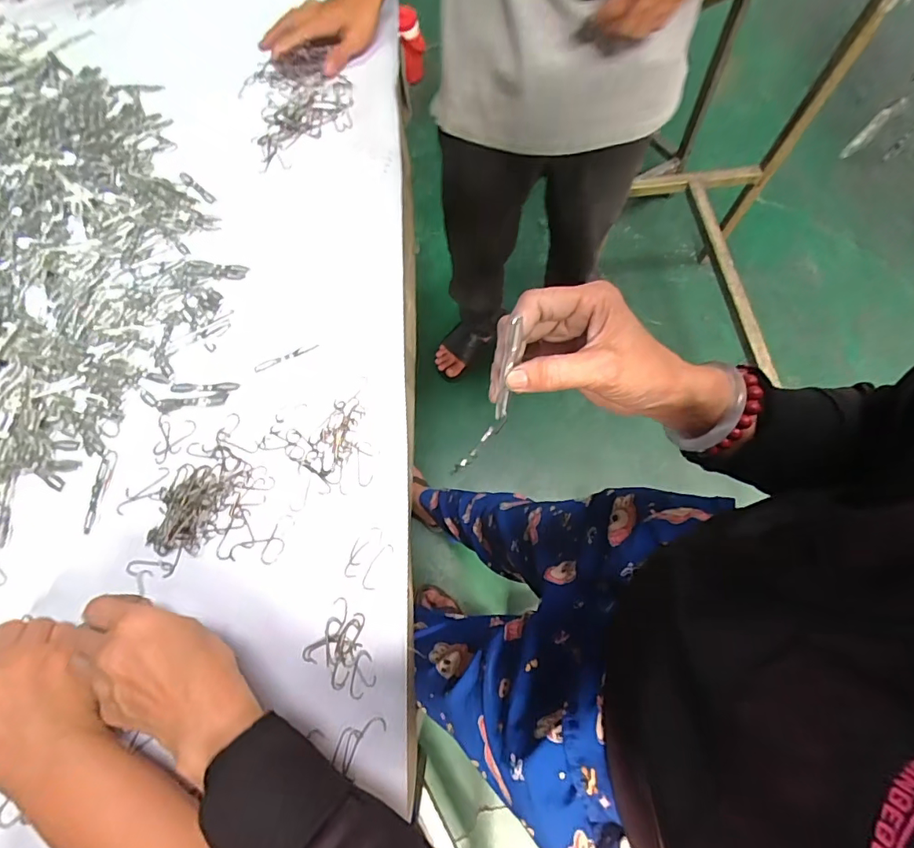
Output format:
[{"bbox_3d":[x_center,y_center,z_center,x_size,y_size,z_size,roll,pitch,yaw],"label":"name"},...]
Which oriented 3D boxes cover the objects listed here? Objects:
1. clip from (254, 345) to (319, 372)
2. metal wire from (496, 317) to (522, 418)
[{"bbox_3d":[-0.175,-0.069,0.493,0.067,0.004,0.008,-24,71,-9],"label":"clip"},{"bbox_3d":[0.029,-0.031,0.272,0.006,0.068,0.011,7,42,2],"label":"metal wire"}]

